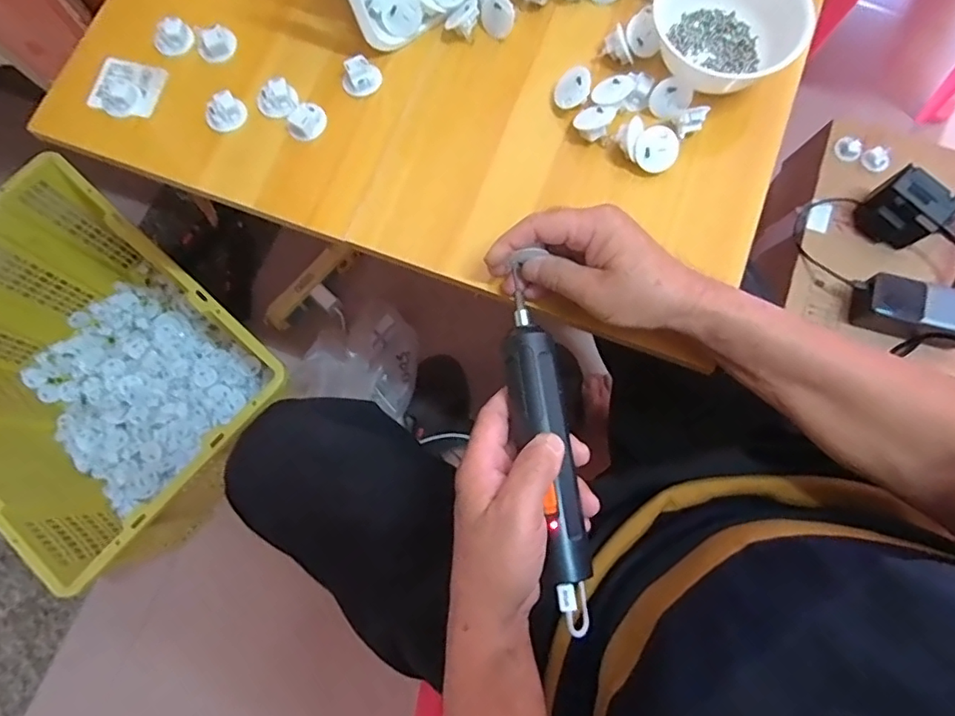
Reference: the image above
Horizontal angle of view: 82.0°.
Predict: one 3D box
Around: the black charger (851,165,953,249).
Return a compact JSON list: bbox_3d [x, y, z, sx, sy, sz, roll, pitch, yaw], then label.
[{"bbox_3d":[0.520,-0.181,0.672,0.054,0.076,0.080,-41,80,-8],"label":"black charger"}]

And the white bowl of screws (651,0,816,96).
[{"bbox_3d":[0.198,-0.271,0.442,0.117,0.063,0.096,20,79,5],"label":"white bowl of screws"}]

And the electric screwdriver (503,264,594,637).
[{"bbox_3d":[0.044,0.051,0.361,0.033,0.029,0.231,-10,76,-1],"label":"electric screwdriver"}]

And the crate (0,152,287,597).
[{"bbox_3d":[-0.523,0.023,0.807,0.472,0.252,0.351,40,81,9],"label":"crate"}]

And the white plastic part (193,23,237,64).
[{"bbox_3d":[-0.224,-0.269,0.470,0.031,0.014,0.027,-14,78,-2],"label":"white plastic part"}]

